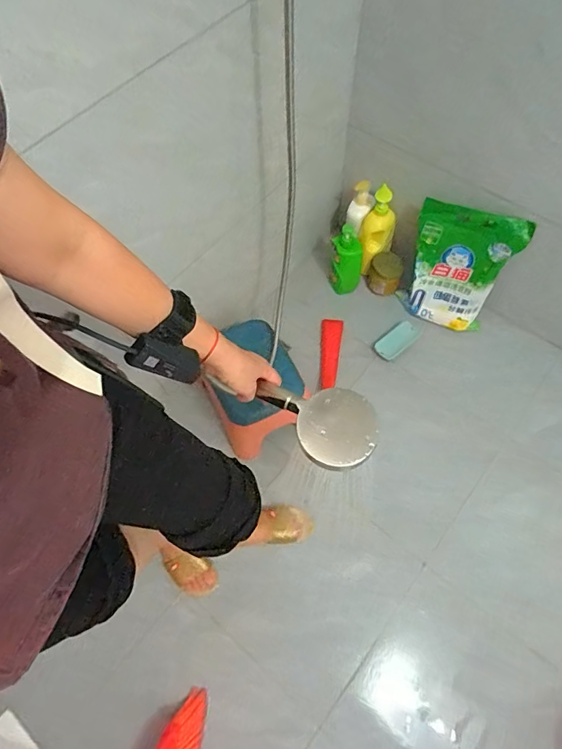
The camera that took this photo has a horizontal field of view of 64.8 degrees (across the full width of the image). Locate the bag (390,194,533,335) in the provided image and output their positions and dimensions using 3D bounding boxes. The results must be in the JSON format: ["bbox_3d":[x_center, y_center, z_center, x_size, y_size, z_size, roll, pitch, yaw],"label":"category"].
[{"bbox_3d":[0.473,-0.295,1.212,0.262,0.364,0.110,26,48,13],"label":"bag"}]

